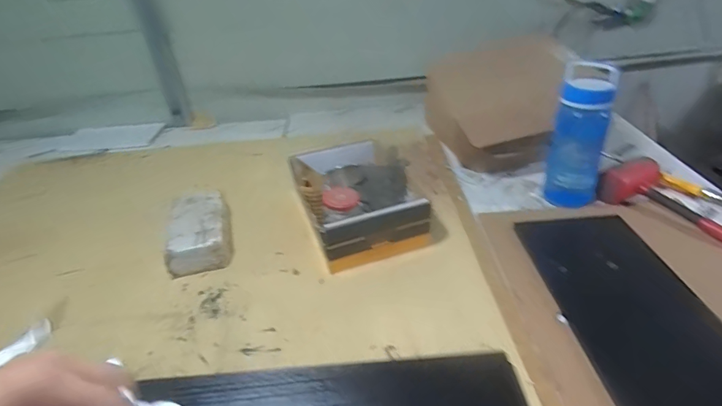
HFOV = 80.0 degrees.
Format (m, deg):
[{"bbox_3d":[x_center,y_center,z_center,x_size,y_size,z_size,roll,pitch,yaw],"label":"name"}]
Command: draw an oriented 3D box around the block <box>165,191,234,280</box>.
[{"bbox_3d":[-0.323,0.053,0.862,0.122,0.066,0.205,-14,34,-13],"label":"block"}]

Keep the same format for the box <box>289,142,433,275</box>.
[{"bbox_3d":[-0.015,-0.017,0.887,0.222,0.112,0.321,-15,35,-15],"label":"box"}]

